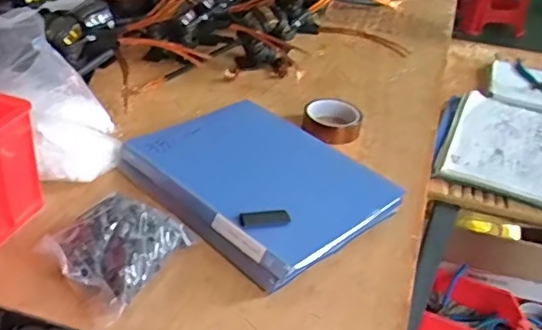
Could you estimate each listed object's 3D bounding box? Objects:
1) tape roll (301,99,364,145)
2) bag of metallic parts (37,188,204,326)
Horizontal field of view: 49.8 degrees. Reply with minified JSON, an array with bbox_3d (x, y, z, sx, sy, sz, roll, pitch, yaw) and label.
[{"bbox_3d":[0.099,-0.070,0.944,0.095,0.040,0.088,7,35,1],"label":"tape roll"},{"bbox_3d":[-0.171,0.085,0.645,0.115,0.043,0.139,18,37,17],"label":"bag of metallic parts"}]

